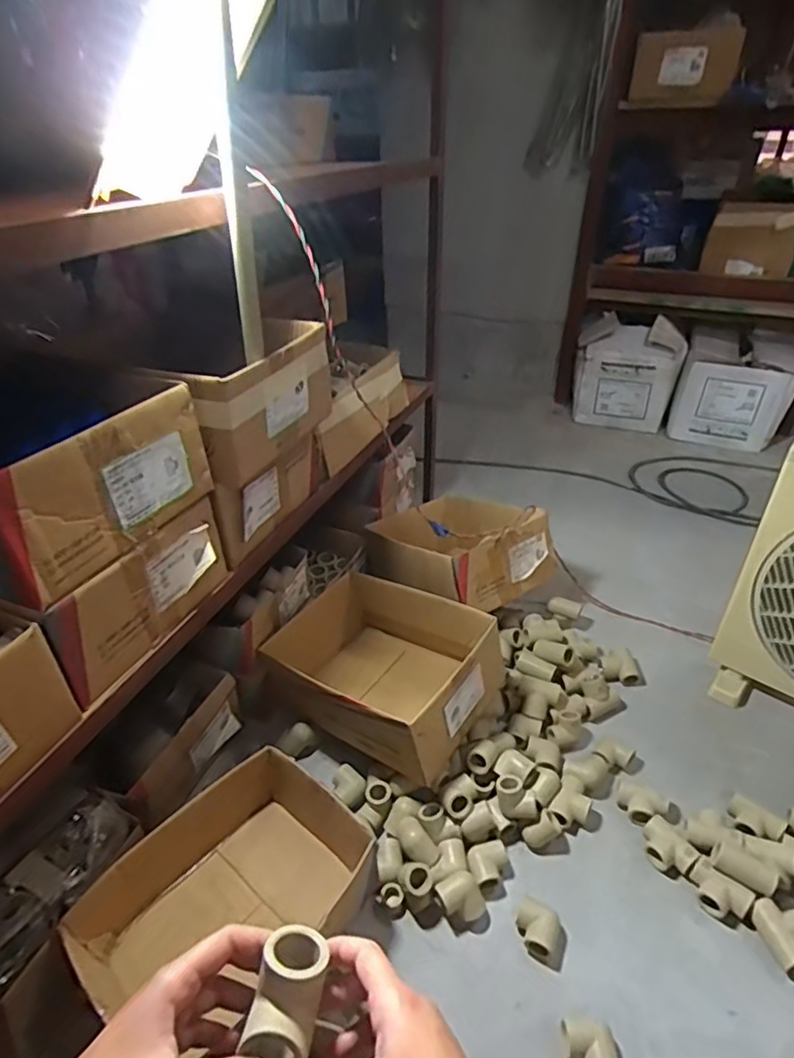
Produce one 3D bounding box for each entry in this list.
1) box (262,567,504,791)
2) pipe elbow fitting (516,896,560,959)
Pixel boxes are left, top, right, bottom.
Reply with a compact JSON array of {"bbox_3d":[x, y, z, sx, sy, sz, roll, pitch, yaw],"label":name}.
[{"bbox_3d":[-0.024,0.215,0.935,0.326,0.156,0.242,25,43,32],"label":"box"},{"bbox_3d":[0.167,0.479,0.716,0.048,0.026,0.051,15,39,23],"label":"pipe elbow fitting"}]

